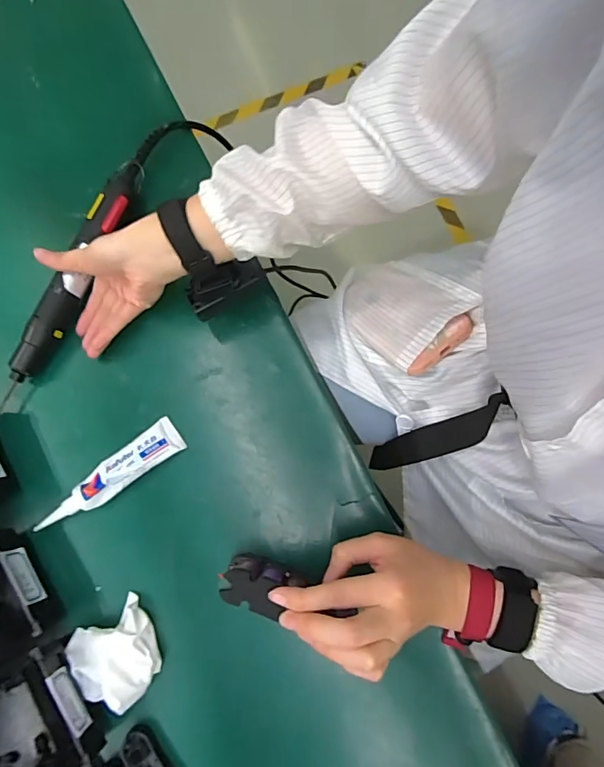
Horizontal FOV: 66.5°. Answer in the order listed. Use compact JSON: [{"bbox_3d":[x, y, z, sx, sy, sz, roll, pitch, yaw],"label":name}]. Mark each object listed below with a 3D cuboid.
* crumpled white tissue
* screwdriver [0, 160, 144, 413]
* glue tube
[{"bbox_3d":[-0.164,0.243,0.410,0.072,0.036,0.075,-30,80,-7],"label":"crumpled white tissue"},{"bbox_3d":[-0.237,-0.106,0.479,0.033,0.038,0.288,25,78,5],"label":"screwdriver"},{"bbox_3d":[-0.184,0.088,0.440,0.148,0.015,0.036,-35,80,-8],"label":"glue tube"}]

